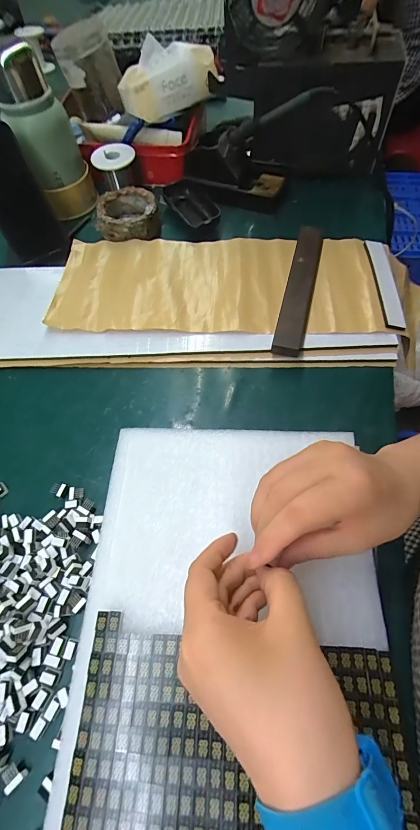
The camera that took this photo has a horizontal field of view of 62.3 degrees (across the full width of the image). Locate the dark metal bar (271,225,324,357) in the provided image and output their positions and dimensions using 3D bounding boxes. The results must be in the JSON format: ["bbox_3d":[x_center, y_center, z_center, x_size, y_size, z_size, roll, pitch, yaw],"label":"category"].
[{"bbox_3d":[0.111,-0.162,0.424,0.032,0.016,0.212,13,65,9],"label":"dark metal bar"}]

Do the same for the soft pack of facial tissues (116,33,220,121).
[{"bbox_3d":[-0.064,-0.503,0.516,0.137,0.073,0.064,-16,64,-5],"label":"soft pack of facial tissues"}]

